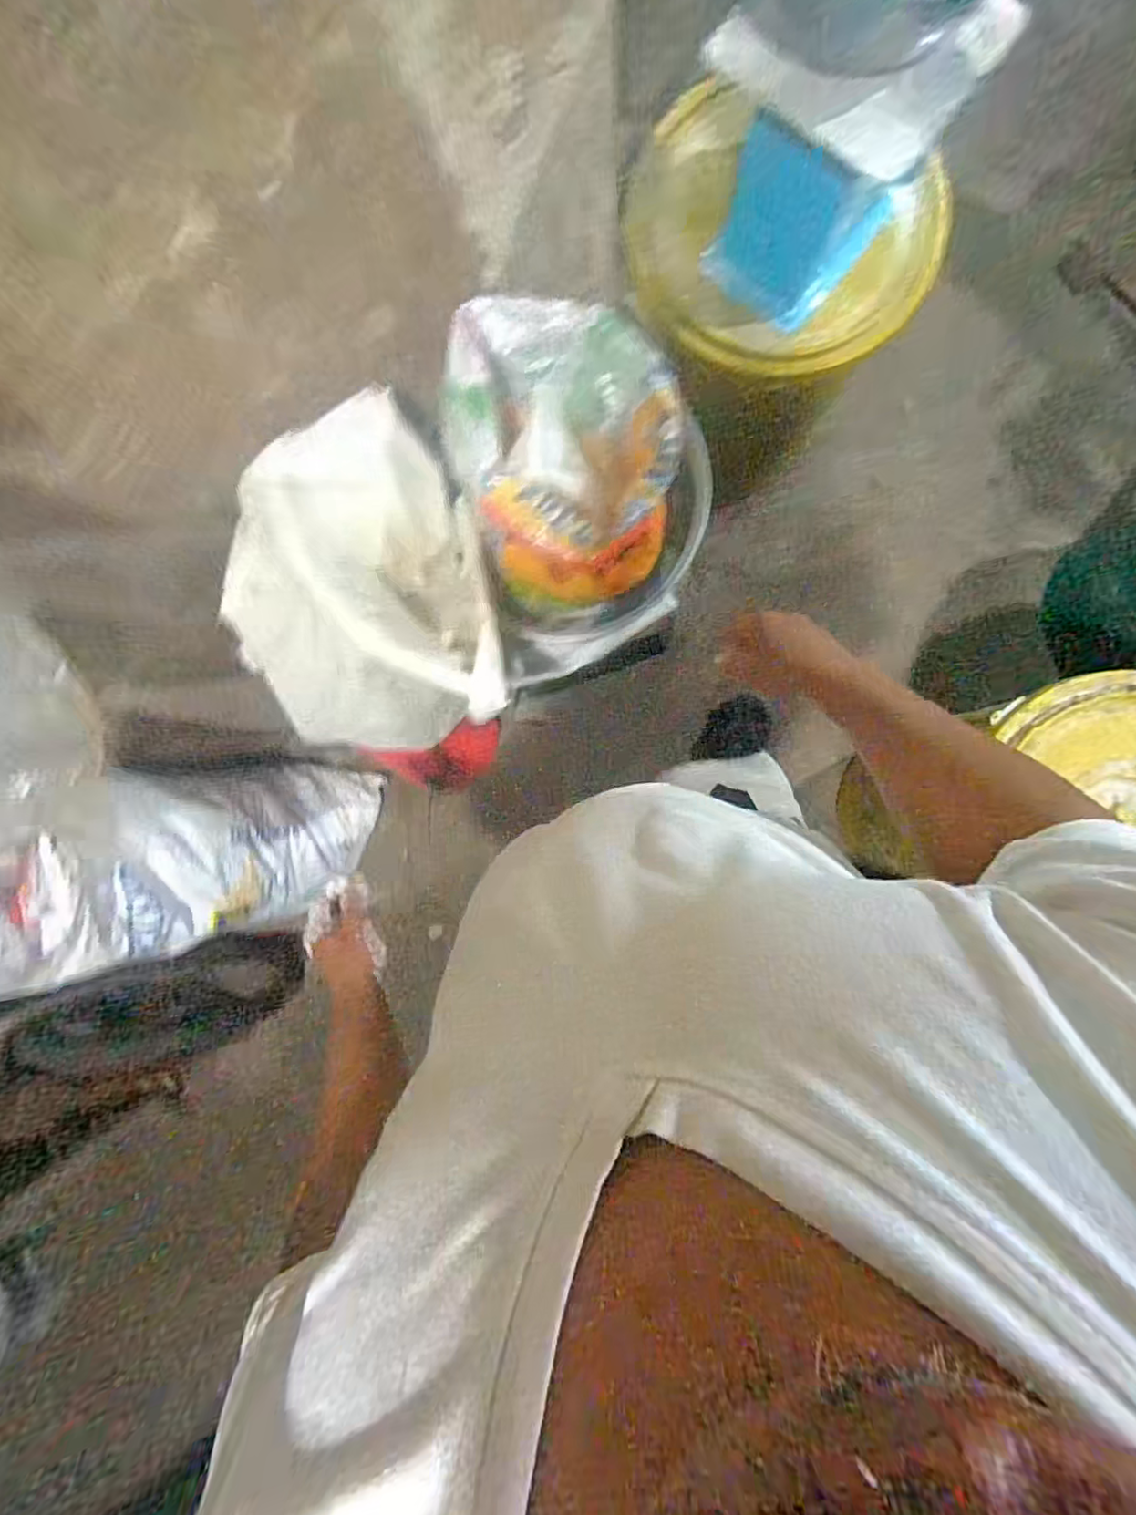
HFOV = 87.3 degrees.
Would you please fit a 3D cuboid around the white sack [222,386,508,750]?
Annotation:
[{"bbox_3d":[-0.270,-0.201,0.832,0.359,0.471,0.346,-10,88,3],"label":"white sack"}]

